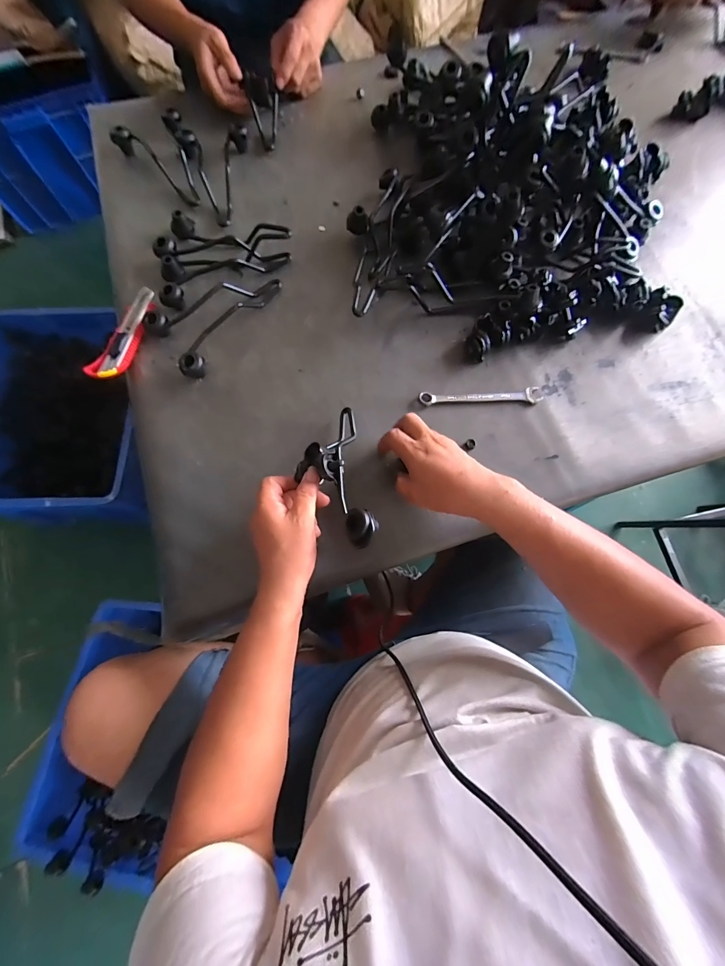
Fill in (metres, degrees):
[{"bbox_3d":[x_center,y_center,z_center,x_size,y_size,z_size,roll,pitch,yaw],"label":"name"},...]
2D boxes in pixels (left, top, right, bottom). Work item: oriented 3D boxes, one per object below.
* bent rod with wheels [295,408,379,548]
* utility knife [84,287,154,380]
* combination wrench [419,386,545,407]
[{"bbox_3d":[-0.032,-0.017,0.409,0.080,0.038,0.193,-16,54,-3],"label":"bent rod with wheels"},{"bbox_3d":[-0.325,-0.207,0.507,0.036,0.015,0.148,20,75,6],"label":"utility knife"},{"bbox_3d":[0.161,-0.116,0.502,0.167,0.007,0.024,-3,74,-1],"label":"combination wrench"}]

